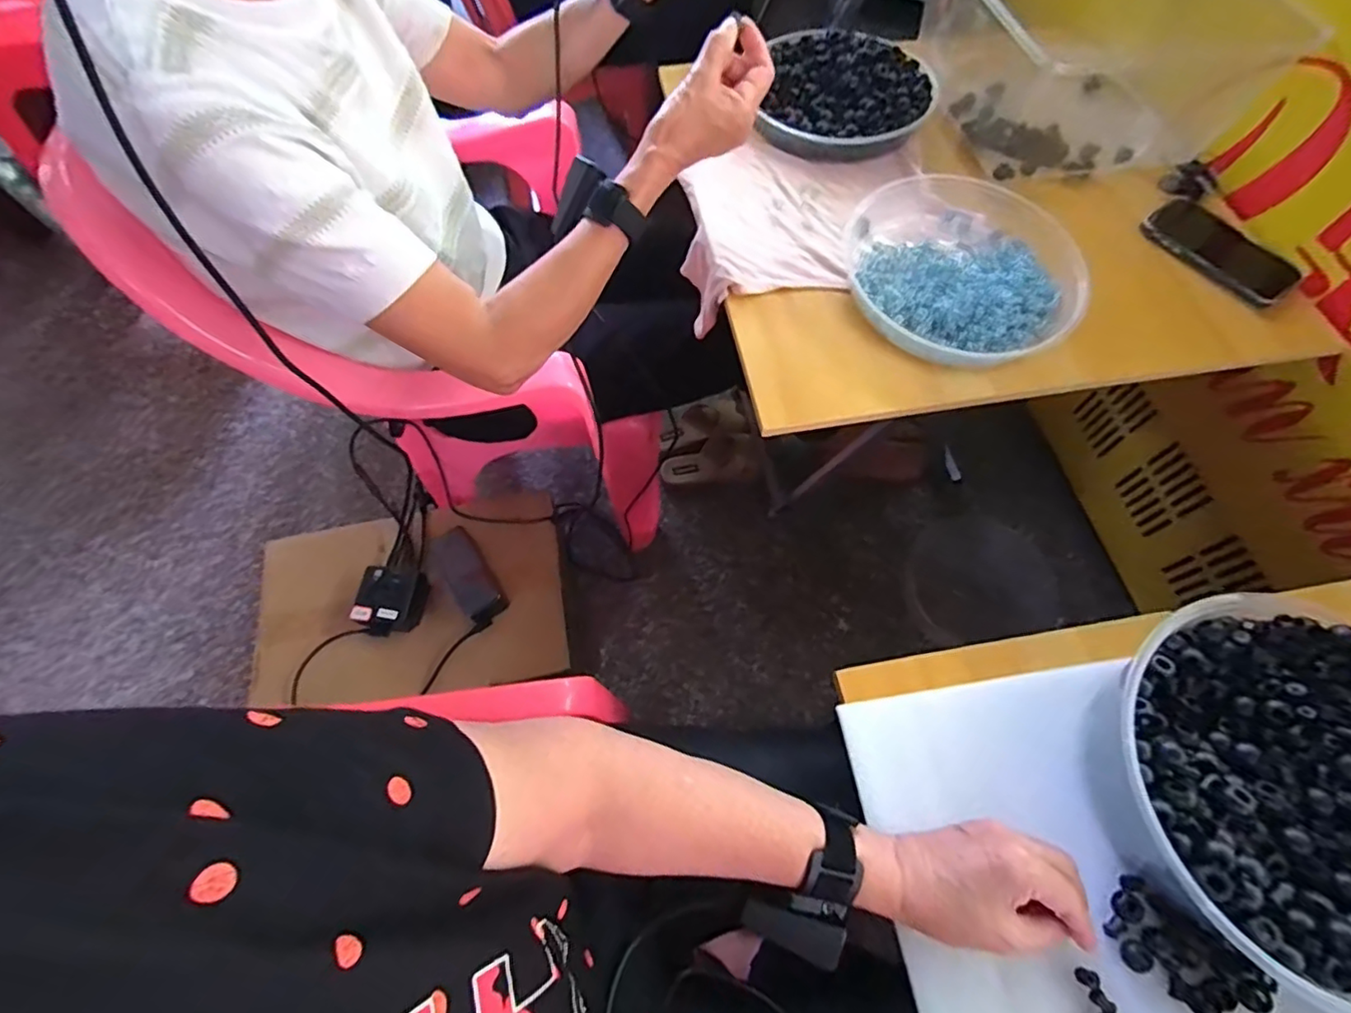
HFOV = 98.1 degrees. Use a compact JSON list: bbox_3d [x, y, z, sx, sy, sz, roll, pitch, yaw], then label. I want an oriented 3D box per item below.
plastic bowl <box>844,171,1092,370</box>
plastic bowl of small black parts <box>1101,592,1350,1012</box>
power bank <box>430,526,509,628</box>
[{"bbox_3d":[0.301,-0.260,0.622,0.233,0.033,0.252,21,67,10],"label":"plastic bowl"},{"bbox_3d":[0.410,0.190,0.401,0.223,0.091,0.238,0,65,1],"label":"plastic bowl of small black parts"},{"bbox_3d":[-0.307,0.104,0.871,0.066,0.029,0.148,-35,69,-15],"label":"power bank"}]

